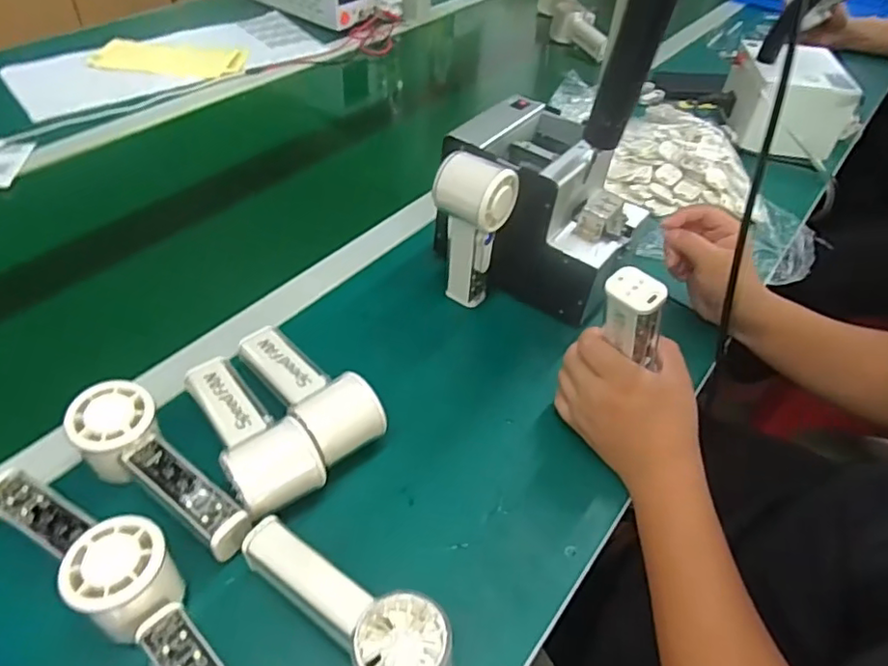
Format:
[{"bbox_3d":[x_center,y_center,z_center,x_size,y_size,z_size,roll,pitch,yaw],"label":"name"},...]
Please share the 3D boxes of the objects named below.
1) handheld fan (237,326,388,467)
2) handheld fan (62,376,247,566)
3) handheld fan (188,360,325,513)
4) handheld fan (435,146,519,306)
[{"bbox_3d":[-0.117,0.044,0.503,0.061,0.052,0.157,-32,56,-32],"label":"handheld fan"},{"bbox_3d":[-0.205,0.101,0.433,0.154,0.056,0.056,34,51,26],"label":"handheld fan"},{"bbox_3d":[-0.151,0.072,0.472,0.067,0.048,0.156,-23,51,-26],"label":"handheld fan"},{"bbox_3d":[0.023,-0.089,0.578,0.055,0.157,0.059,35,52,27],"label":"handheld fan"}]

